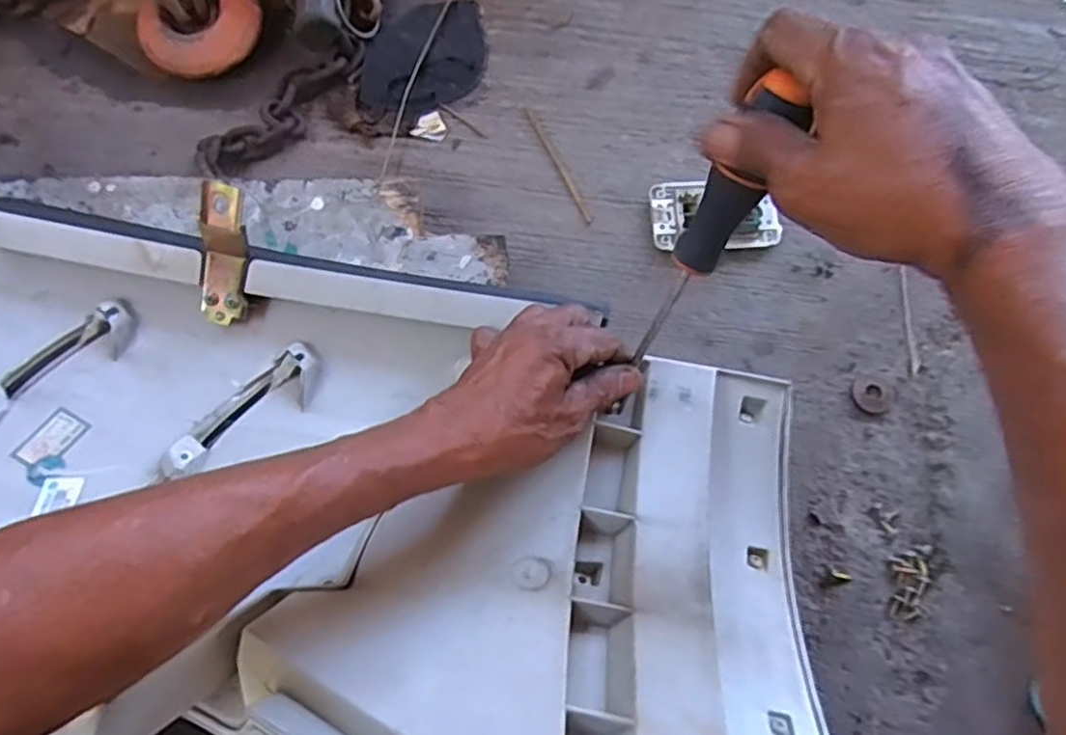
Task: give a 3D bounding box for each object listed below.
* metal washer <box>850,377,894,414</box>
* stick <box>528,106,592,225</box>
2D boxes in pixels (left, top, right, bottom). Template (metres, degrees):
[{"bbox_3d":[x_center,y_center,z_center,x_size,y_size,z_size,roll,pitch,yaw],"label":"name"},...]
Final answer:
[{"bbox_3d":[0.287,0.024,0.583,0.032,0.005,0.031,1,75,-3],"label":"metal washer"},{"bbox_3d":[0.023,-0.187,0.636,0.006,0.004,0.129,-24,78,-9],"label":"stick"}]

